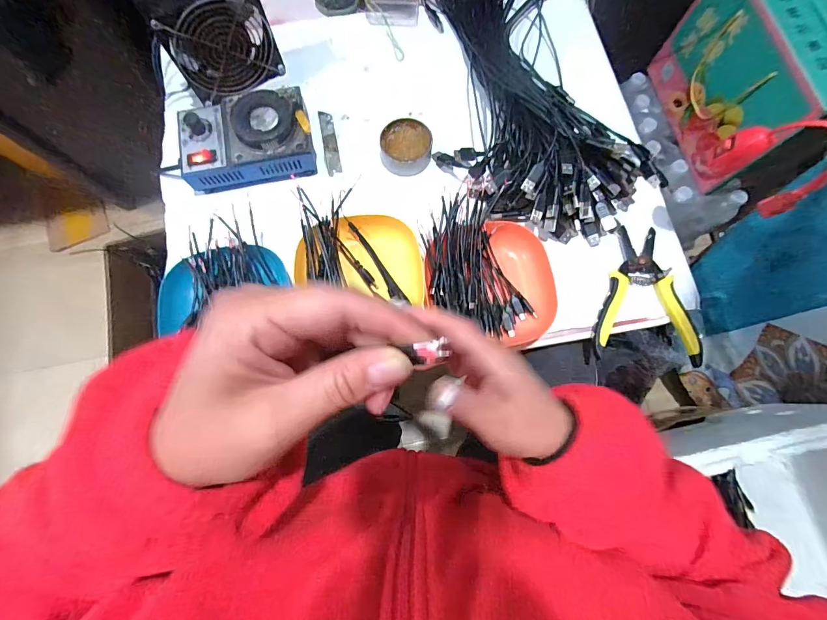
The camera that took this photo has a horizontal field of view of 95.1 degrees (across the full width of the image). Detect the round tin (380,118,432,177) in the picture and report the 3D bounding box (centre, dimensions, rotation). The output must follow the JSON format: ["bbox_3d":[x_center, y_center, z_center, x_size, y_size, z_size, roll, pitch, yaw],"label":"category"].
[{"bbox_3d":[-0.009,-0.204,0.474,0.062,0.026,0.065,0,77,0],"label":"round tin"}]

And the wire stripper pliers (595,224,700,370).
[{"bbox_3d":[0.255,-0.020,0.428,0.110,0.012,0.156,0,77,0],"label":"wire stripper pliers"}]

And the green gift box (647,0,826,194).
[{"bbox_3d":[0.628,-0.431,0.695,0.154,0.234,0.322,-12,78,-3],"label":"green gift box"}]

